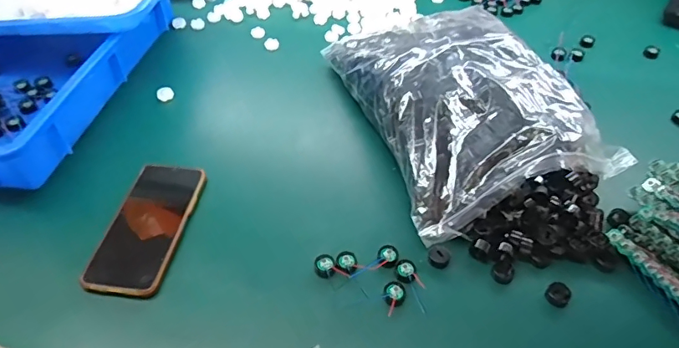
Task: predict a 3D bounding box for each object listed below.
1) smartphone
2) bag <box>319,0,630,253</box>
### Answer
[{"bbox_3d":[-0.205,0.055,0.513,0.076,0.015,0.159,7,48,5],"label":"smartphone"},{"bbox_3d":[0.151,-0.098,0.589,0.237,0.091,0.334,-13,49,-12],"label":"bag"}]

